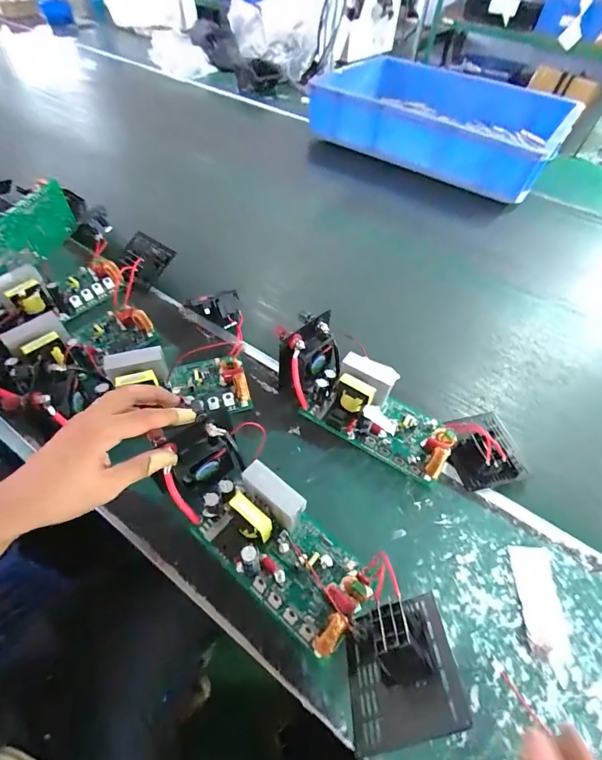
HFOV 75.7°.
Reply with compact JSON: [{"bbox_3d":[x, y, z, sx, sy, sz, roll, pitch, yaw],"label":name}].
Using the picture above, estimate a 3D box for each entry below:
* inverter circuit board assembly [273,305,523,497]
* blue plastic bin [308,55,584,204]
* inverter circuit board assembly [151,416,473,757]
[{"bbox_3d":[0.113,0.028,0.470,0.325,0.071,0.119,24,55,15],"label":"inverter circuit board assembly"},{"bbox_3d":[0.345,-0.633,0.935,0.561,0.111,0.415,26,55,16],"label":"blue plastic bin"},{"bbox_3d":[-0.006,0.164,0.370,0.112,0.092,0.319,-39,61,-22],"label":"inverter circuit board assembly"}]

